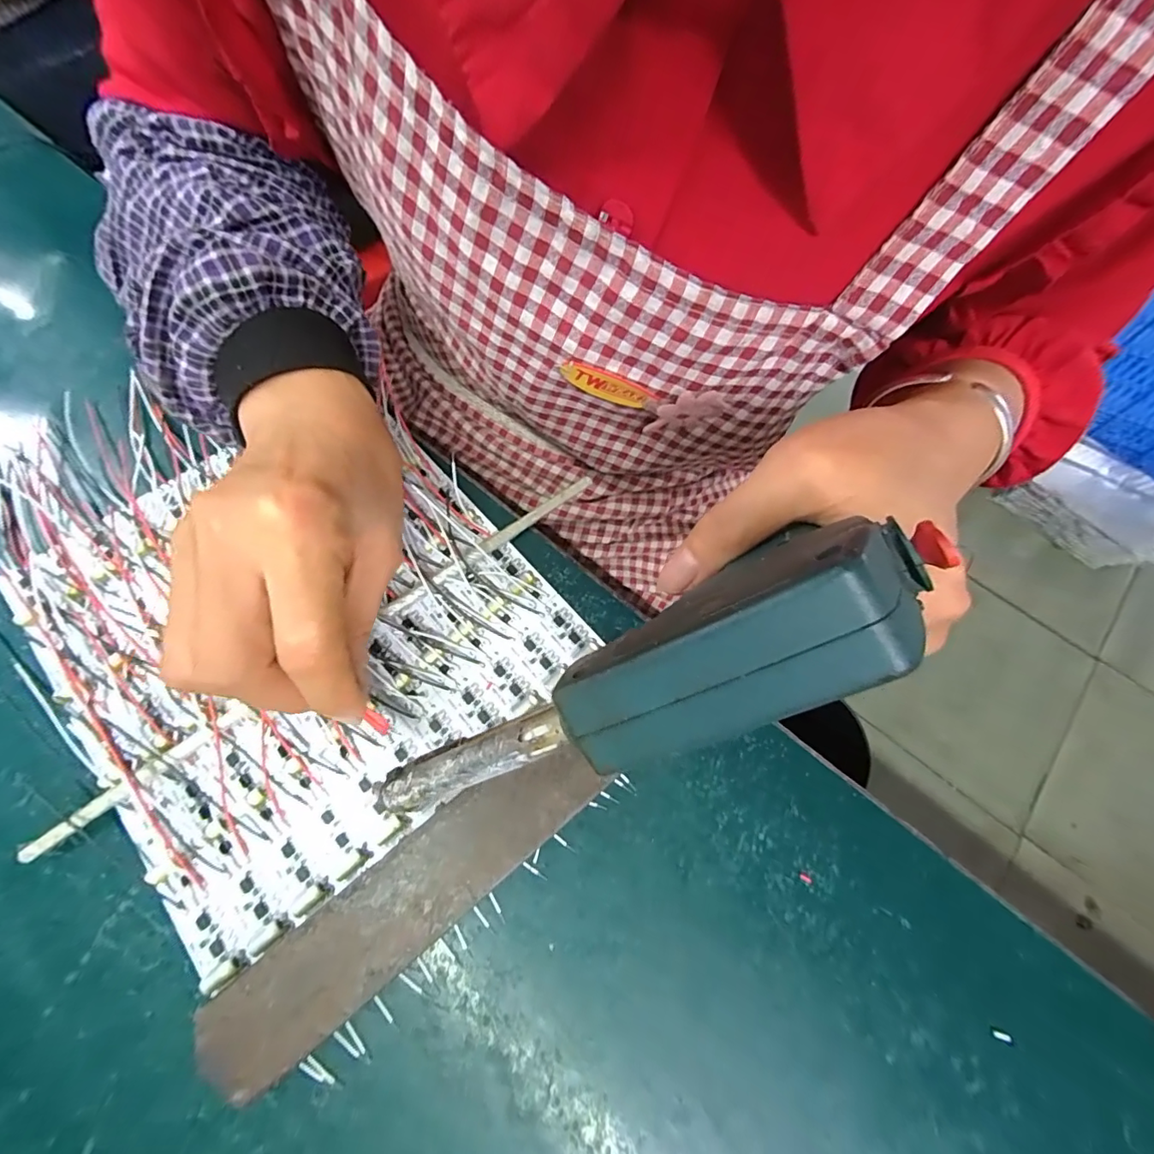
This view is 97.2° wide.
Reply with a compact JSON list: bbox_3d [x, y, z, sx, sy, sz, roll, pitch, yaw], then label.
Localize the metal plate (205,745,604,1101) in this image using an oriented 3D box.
[{"bbox_3d":[-0.059,0.116,0.191,0.151,0.018,0.036,-36,74,-16],"label":"metal plate"}]

